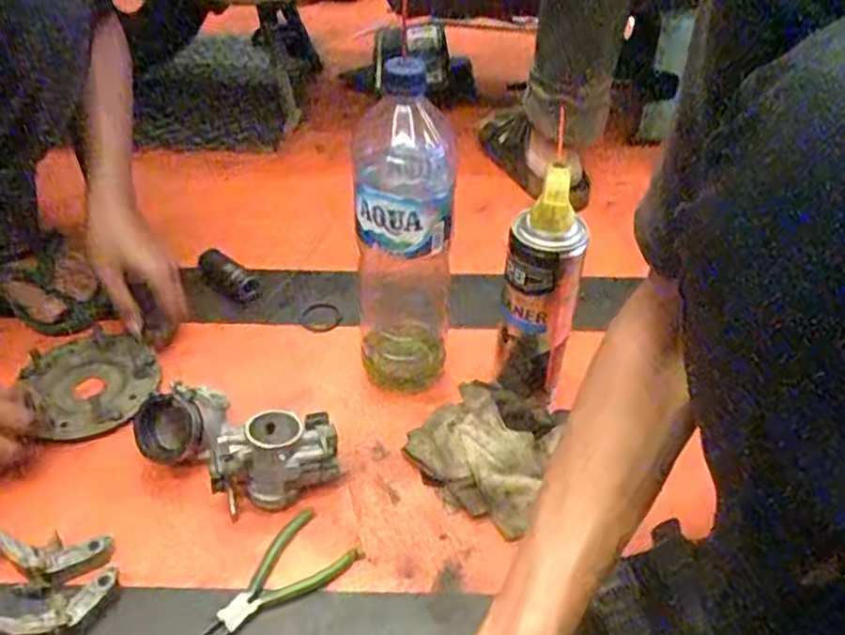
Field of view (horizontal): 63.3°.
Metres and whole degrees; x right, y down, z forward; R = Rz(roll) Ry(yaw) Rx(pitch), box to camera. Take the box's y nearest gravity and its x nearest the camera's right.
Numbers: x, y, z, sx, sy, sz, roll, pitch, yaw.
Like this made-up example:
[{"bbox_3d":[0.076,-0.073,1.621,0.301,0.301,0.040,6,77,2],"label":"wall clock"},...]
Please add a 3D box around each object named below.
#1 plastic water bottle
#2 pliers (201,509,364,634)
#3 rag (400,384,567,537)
[{"bbox_3d":[-0.016,-0.067,0.604,0.077,0.307,0.096,-1,42,-2],"label":"plastic water bottle"},{"bbox_3d":[-0.119,0.202,0.526,0.137,0.005,0.059,-30,50,-29],"label":"pliers"},{"bbox_3d":[0.055,0.106,0.603,0.139,0.060,0.113,28,49,27],"label":"rag"}]

